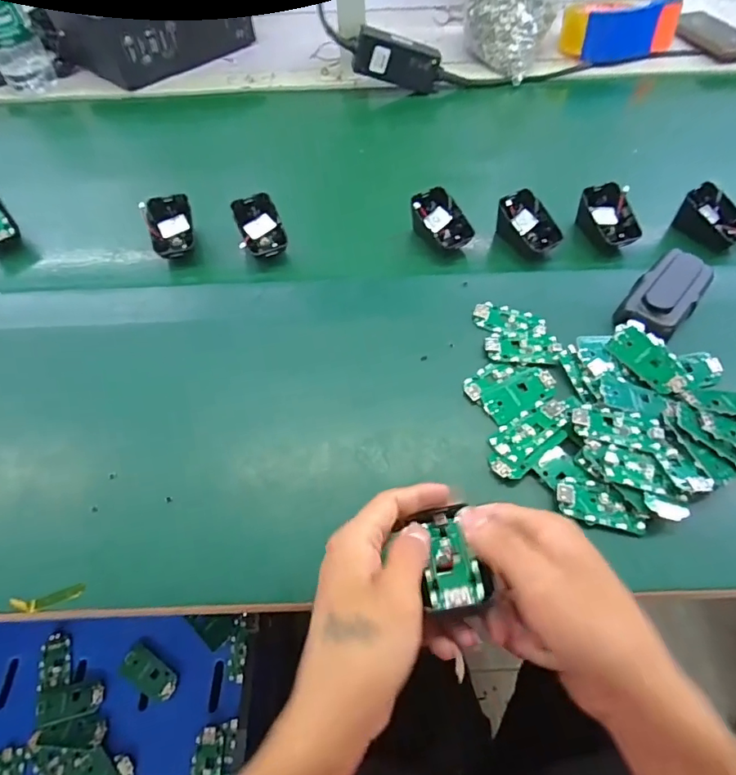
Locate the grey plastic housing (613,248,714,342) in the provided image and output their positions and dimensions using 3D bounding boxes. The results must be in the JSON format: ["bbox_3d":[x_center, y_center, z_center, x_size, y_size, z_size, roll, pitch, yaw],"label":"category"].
[{"bbox_3d":[0.268,-0.083,0.450,0.051,0.026,0.105,38,65,24],"label":"grey plastic housing"}]

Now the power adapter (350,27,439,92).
[{"bbox_3d":[0.042,-0.438,0.673,0.117,0.057,0.025,7,52,-20],"label":"power adapter"}]

